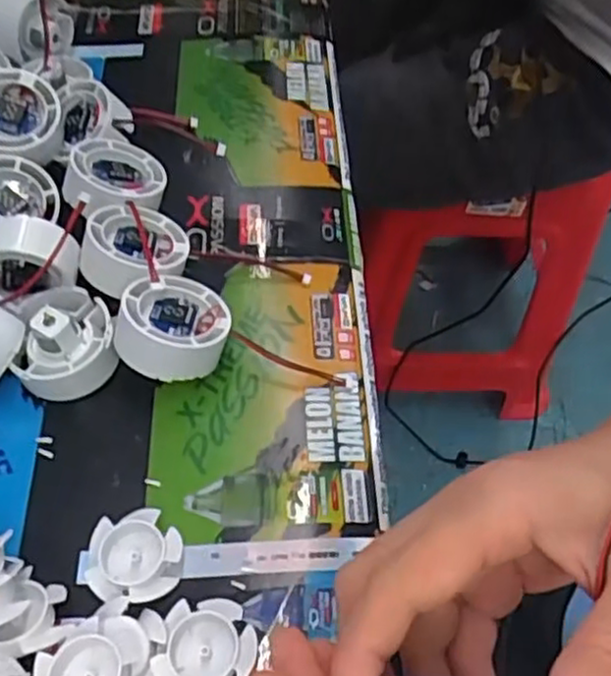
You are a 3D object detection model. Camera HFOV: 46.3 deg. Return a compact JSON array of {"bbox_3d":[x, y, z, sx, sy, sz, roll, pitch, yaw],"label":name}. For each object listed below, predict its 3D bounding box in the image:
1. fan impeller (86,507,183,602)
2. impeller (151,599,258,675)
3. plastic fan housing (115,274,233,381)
[{"bbox_3d":[-0.073,0.095,0.309,0.037,0.012,0.038,2,56,-3],"label":"fan impeller"},{"bbox_3d":[-0.039,0.126,0.287,0.037,0.012,0.039,12,56,4],"label":"impeller"},{"bbox_3d":[-0.066,-0.005,0.358,0.053,0.025,0.053,14,42,-13],"label":"plastic fan housing"}]

